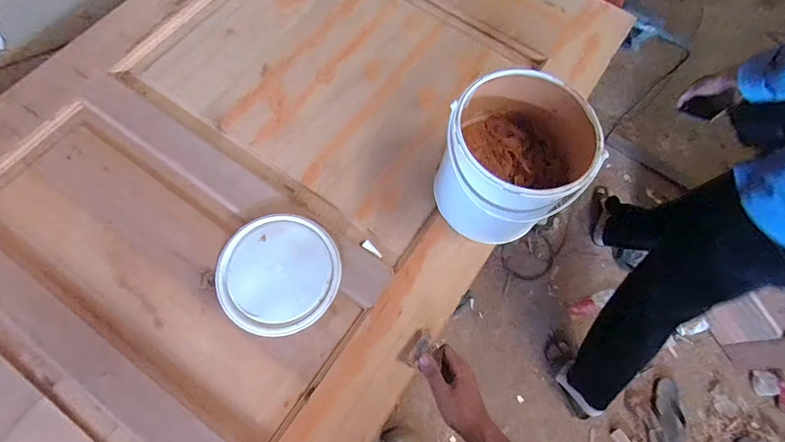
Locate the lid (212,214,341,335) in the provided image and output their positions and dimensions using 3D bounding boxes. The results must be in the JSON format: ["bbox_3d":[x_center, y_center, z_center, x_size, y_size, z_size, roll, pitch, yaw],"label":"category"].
[{"bbox_3d":[-0.165,0.073,0.592,0.177,0.024,0.168,1,69,-2],"label":"lid"}]

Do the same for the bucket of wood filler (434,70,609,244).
[{"bbox_3d":[0.164,-0.076,0.571,0.180,0.196,0.174,1,69,-2],"label":"bucket of wood filler"}]

